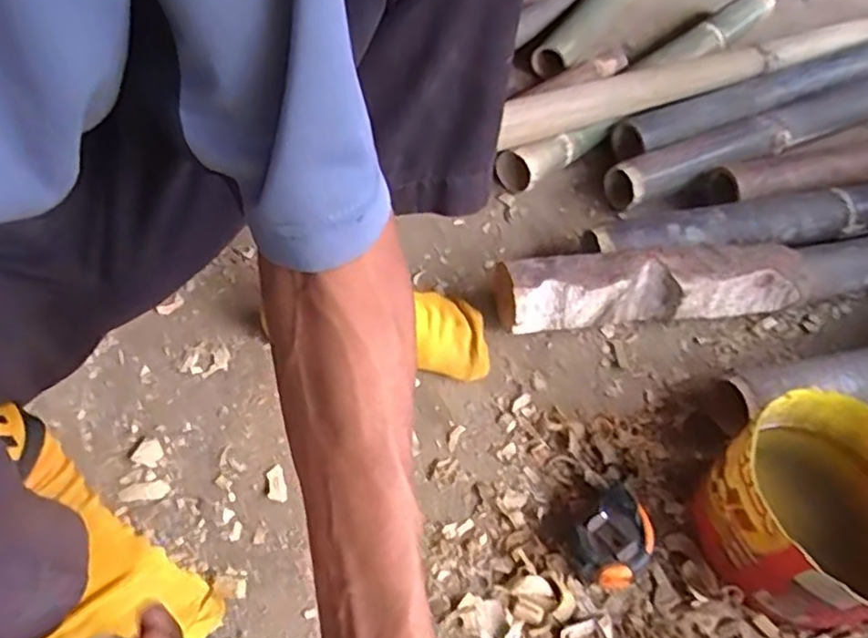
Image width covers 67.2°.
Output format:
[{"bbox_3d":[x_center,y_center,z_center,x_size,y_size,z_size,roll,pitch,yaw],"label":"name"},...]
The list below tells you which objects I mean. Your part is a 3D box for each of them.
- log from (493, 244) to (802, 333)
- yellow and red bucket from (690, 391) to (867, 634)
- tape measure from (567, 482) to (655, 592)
[{"bbox_3d":[0.212,-0.028,0.656,0.299,0.077,0.068,-5,51,-9],"label":"log"},{"bbox_3d":[0.289,0.147,0.493,0.146,0.093,0.145,2,50,-3],"label":"yellow and red bucket"},{"bbox_3d":[0.141,0.173,0.512,0.068,0.037,0.056,-30,59,-26],"label":"tape measure"}]

